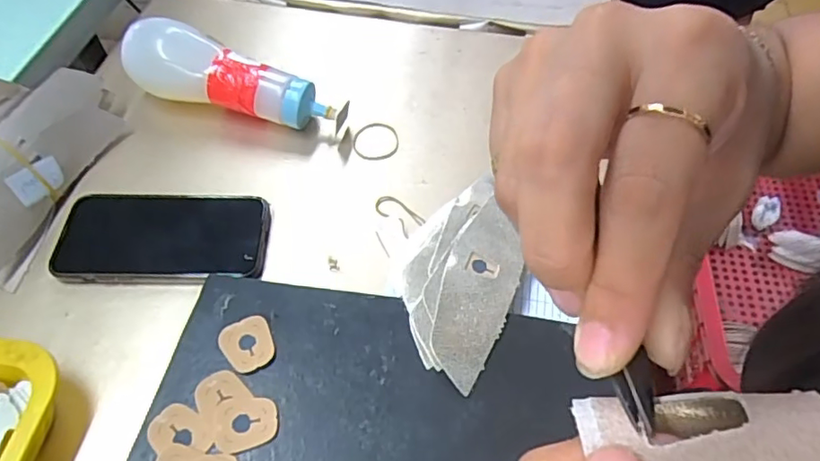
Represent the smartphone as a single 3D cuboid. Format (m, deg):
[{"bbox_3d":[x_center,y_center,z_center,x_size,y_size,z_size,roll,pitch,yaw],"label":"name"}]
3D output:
[{"bbox_3d":[-0.199,0.005,0.466,0.162,0.014,0.087,1,55,-1],"label":"smartphone"}]

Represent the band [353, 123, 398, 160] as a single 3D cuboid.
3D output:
[{"bbox_3d":[-0.032,-0.083,0.539,0.042,0.004,0.046,-6,55,-5],"label":"band"}]

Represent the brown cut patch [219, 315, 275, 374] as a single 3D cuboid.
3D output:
[{"bbox_3d":[-0.112,0.078,0.396,0.034,0.004,0.038,-24,59,-17],"label":"brown cut patch"}]

